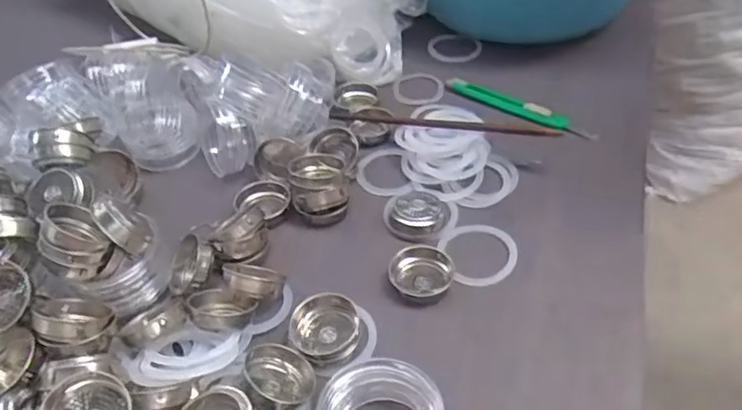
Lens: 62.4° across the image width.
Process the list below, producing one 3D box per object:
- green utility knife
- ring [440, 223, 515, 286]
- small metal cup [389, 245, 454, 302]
[{"bbox_3d":[0.135,-0.093,0.573,0.153,0.012,0.018,31,54,32],"label":"green utility knife"},{"bbox_3d":[0.081,0.035,0.451,0.053,0.004,0.057,-3,43,3],"label":"ring"},{"bbox_3d":[0.037,0.046,0.430,0.042,0.015,0.049,32,55,33],"label":"small metal cup"}]

